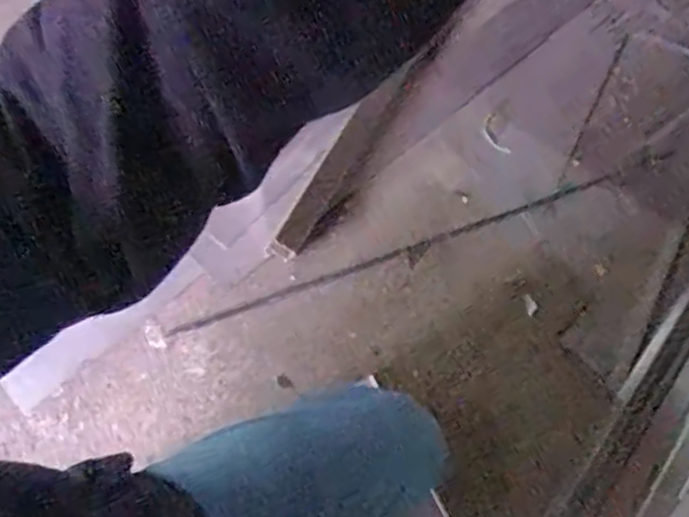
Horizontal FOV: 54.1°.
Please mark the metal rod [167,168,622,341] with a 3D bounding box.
[{"bbox_3d":[0.090,-0.012,0.994,0.709,0.008,0.016,-19,67,-9],"label":"metal rod"}]

